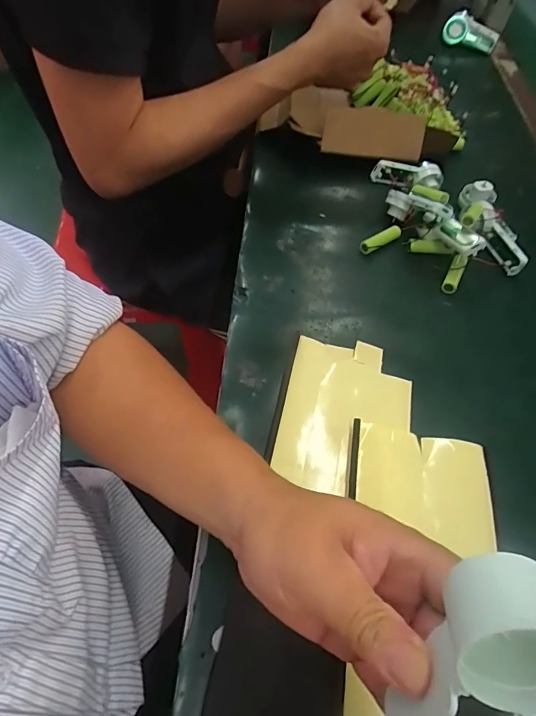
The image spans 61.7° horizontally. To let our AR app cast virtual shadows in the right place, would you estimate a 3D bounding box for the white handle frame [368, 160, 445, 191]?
[{"bbox_3d":[0.162,-0.213,0.524,0.093,0.033,0.021,-1,53,-17],"label":"white handle frame"}]

